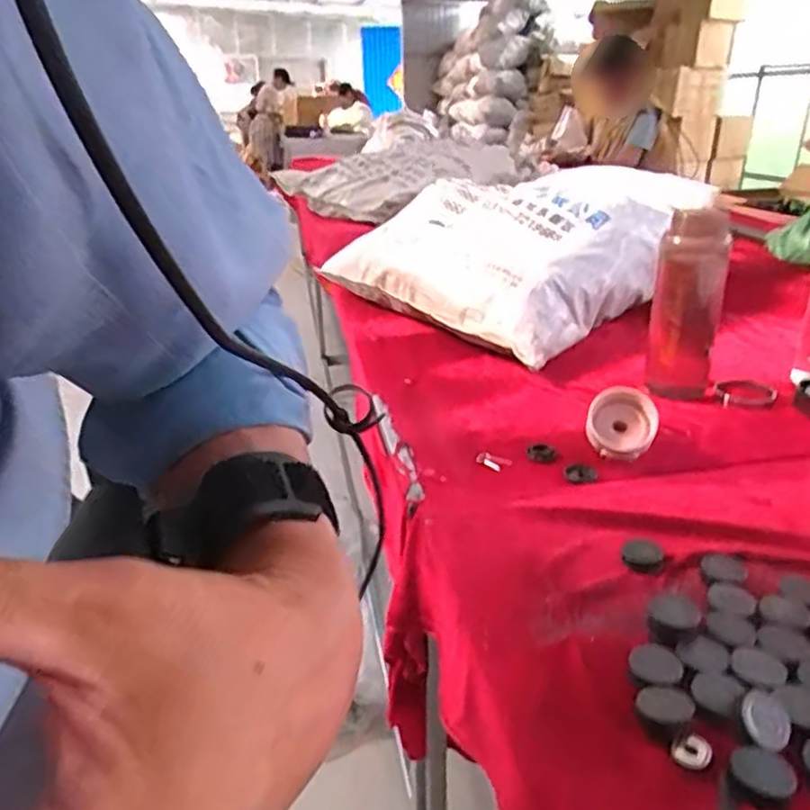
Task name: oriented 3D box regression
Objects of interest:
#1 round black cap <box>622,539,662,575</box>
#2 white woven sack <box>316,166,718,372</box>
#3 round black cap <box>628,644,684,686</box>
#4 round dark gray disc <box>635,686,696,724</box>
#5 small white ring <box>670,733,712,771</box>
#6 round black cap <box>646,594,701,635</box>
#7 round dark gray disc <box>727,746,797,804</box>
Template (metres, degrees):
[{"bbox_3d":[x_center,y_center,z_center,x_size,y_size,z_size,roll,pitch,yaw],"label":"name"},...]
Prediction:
[{"bbox_3d":[0.195,0.124,0.551,0.032,0.009,0.035,0,24,0],"label":"round black cap"},{"bbox_3d":[0.176,-0.245,1.133,0.378,0.212,0.455,-16,28,-32],"label":"white woven sack"},{"bbox_3d":[0.164,0.170,0.440,0.032,0.004,0.035,0,24,0],"label":"round black cap"},{"bbox_3d":[0.160,0.184,0.413,0.032,0.005,0.025,11,26,25],"label":"round dark gray disc"},{"bbox_3d":[0.166,0.202,0.390,0.021,0.005,0.019,6,54,23],"label":"small white ring"},{"bbox_3d":[0.188,0.152,0.472,0.033,0.025,0.032,0,24,0],"label":"round black cap"},{"bbox_3d":[0.198,0.205,0.373,0.034,0.004,0.028,-13,42,-7],"label":"round dark gray disc"}]

